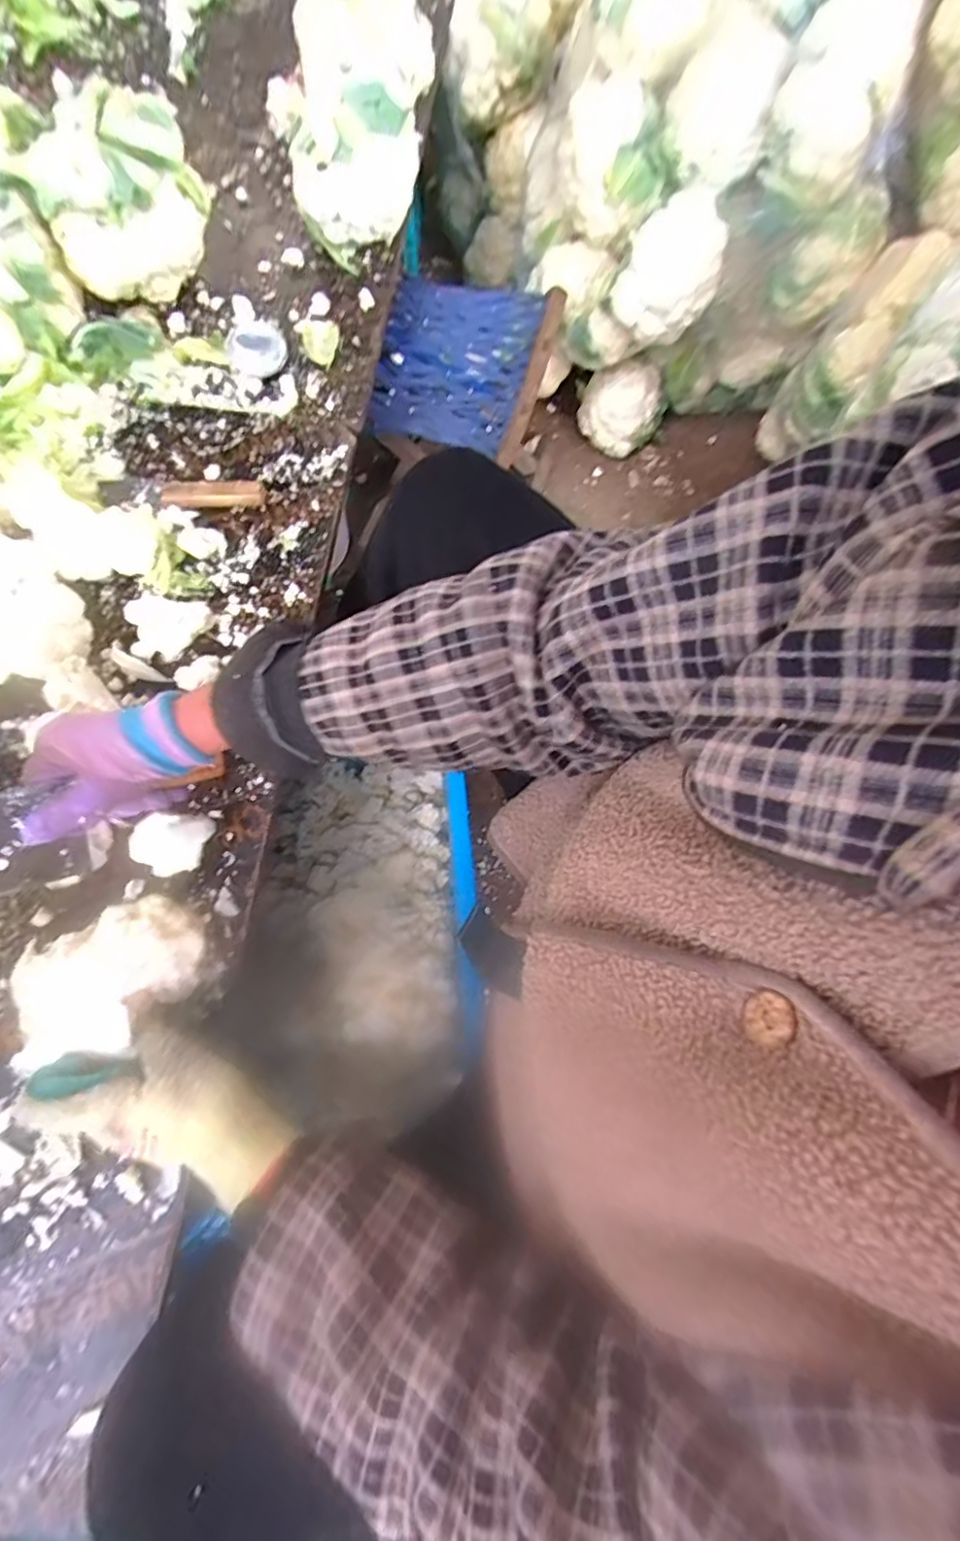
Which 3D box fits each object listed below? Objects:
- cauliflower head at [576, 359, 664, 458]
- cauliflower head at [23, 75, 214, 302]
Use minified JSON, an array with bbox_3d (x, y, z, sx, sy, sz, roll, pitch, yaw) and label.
[{"bbox_3d":[0.254,-0.652,1.061,0.145,0.119,0.133,14,74,3],"label":"cauliflower head"},{"bbox_3d":[-0.382,-0.620,0.636,0.155,0.112,0.146,-13,75,-5],"label":"cauliflower head"}]

